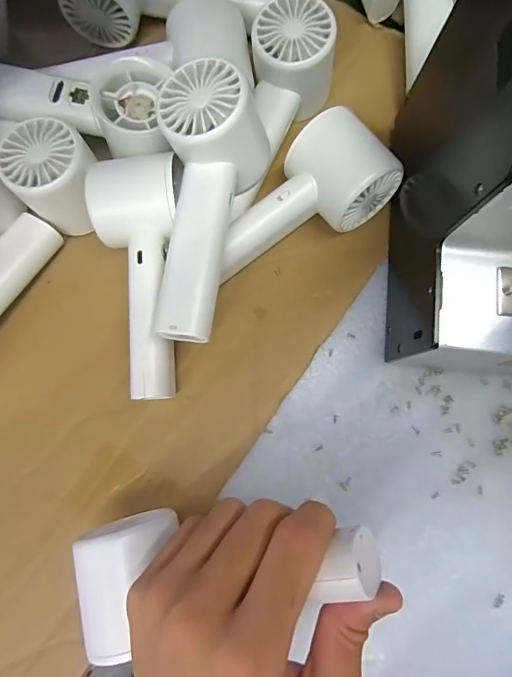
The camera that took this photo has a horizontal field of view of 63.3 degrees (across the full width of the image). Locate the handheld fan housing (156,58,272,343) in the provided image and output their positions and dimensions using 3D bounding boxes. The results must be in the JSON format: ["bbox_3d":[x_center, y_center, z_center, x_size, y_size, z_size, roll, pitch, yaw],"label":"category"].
[{"bbox_3d":[-0.024,-0.076,0.240,0.059,0.048,0.152,-1,80,1],"label":"handheld fan housing"}]

